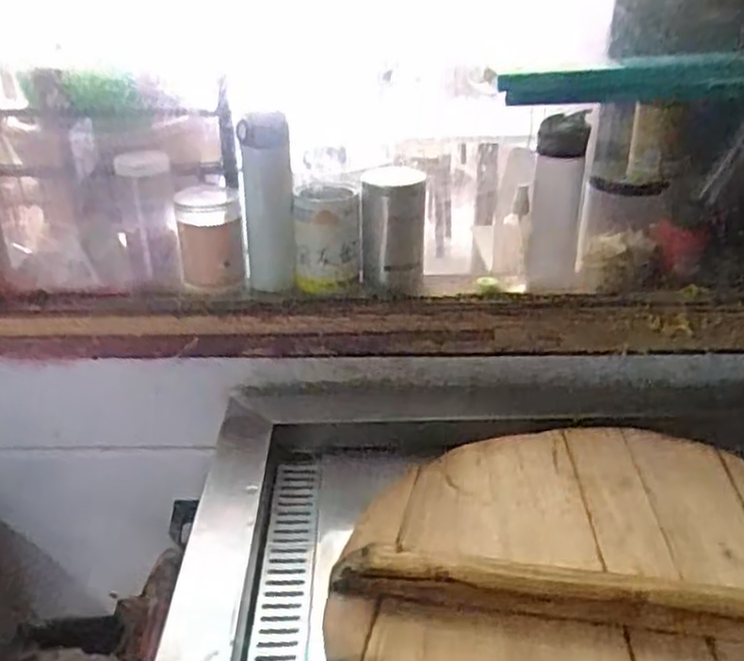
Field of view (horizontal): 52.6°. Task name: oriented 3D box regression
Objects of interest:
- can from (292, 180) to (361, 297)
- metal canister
[{"bbox_3d":[-0.060,-0.122,0.989,0.090,0.138,0.084,-2,29,-3],"label":"can"},{"bbox_3d":[0.028,-0.130,0.977,0.081,0.152,0.094,1,29,3],"label":"metal canister"}]

